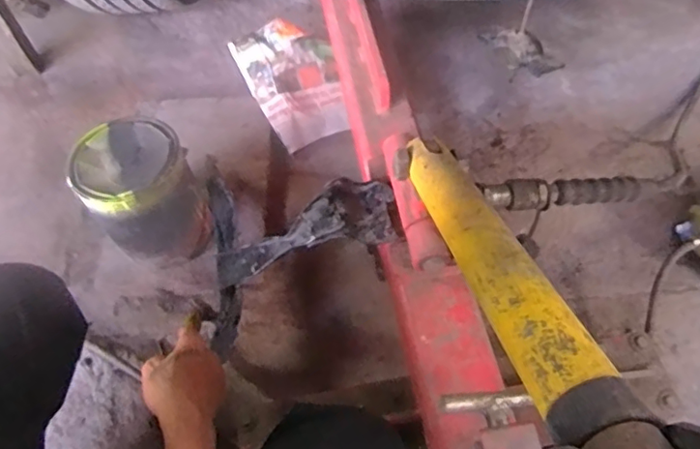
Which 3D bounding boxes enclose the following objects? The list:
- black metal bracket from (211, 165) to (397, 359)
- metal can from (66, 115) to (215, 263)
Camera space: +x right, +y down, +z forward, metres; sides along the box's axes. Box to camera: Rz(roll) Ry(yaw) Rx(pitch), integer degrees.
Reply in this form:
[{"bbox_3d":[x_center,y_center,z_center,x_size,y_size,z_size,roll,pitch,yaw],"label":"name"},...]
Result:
[{"bbox_3d":[-0.082,0.005,0.831,0.274,0.166,0.281,-7,57,-1],"label":"black metal bracket"},{"bbox_3d":[-0.326,-0.046,0.908,0.152,0.195,0.149,-2,57,3],"label":"metal can"}]

